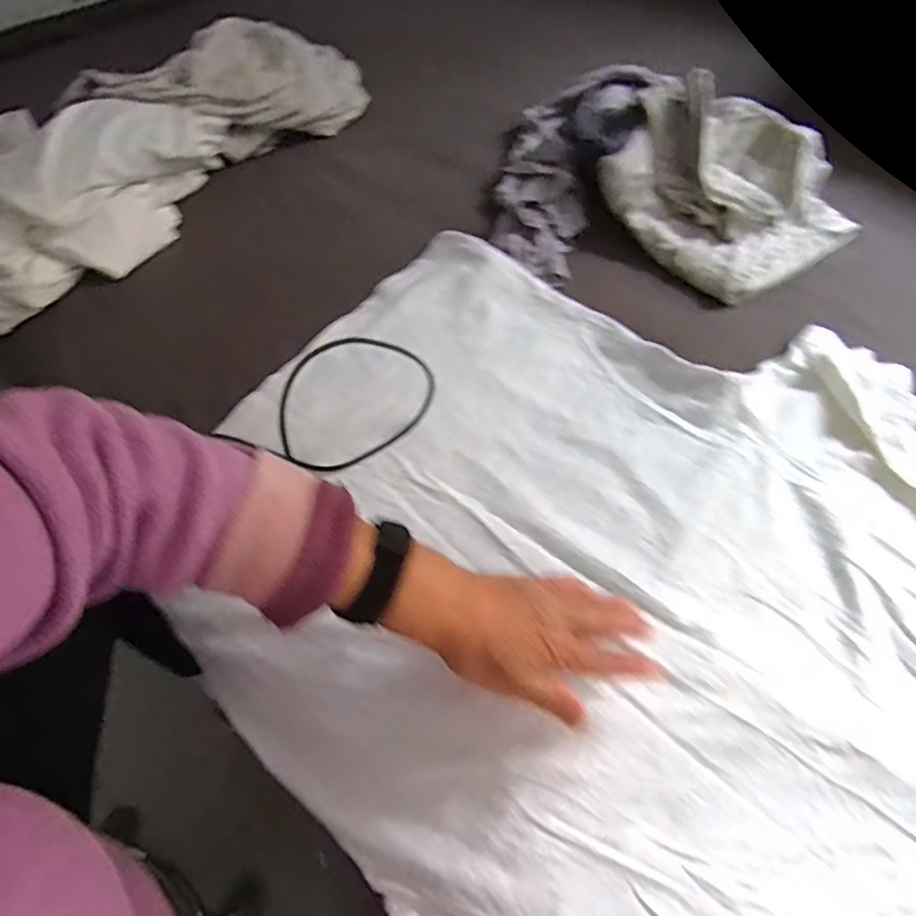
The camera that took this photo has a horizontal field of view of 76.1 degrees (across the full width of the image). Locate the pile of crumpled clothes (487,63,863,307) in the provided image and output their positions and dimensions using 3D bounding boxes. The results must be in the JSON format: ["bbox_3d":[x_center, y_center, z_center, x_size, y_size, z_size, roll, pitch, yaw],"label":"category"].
[{"bbox_3d":[0.260,-0.335,0.685,0.415,0.102,0.305,7,61,3],"label":"pile of crumpled clothes"}]

